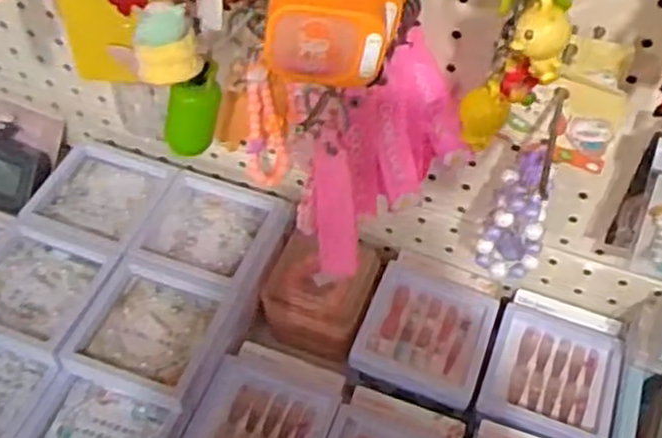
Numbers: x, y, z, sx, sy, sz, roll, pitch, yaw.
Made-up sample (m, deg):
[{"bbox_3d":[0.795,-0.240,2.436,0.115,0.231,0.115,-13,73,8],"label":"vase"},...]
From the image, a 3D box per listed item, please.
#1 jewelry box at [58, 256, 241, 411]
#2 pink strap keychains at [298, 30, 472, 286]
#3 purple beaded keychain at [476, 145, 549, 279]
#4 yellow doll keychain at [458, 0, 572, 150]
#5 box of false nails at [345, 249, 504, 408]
[{"bbox_3d":[-0.119,0.073,0.534,0.090,0.024,0.097,18,53,12],"label":"jewelry box"},{"bbox_3d":[0.030,-0.038,0.437,0.040,0.091,0.127,31,57,21],"label":"pink strap keychains"},{"bbox_3d":[0.110,-0.002,0.453,0.034,0.100,0.019,17,53,10],"label":"purple beaded keychain"},{"bbox_3d":[0.069,-0.056,0.297,0.031,0.069,0.024,12,52,7],"label":"yellow doll keychain"},{"bbox_3d":[0.073,0.078,0.575,0.088,0.020,0.107,17,53,11],"label":"box of false nails"}]

